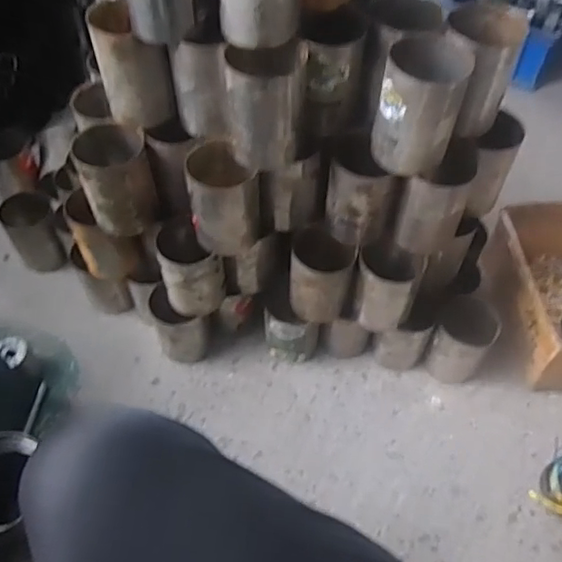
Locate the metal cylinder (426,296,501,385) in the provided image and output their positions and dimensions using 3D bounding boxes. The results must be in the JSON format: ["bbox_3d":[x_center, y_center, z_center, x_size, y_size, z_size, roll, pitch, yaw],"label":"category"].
[{"bbox_3d":[0.285,0.100,0.916,0.085,0.150,0.087,0,56,0],"label":"metal cylinder"}]

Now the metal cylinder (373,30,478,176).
[{"bbox_3d":[0.164,-0.204,0.673,0.090,0.142,0.094,0,56,0],"label":"metal cylinder"}]

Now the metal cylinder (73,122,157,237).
[{"bbox_3d":[-0.220,-0.137,0.783,0.090,0.123,0.087,-13,57,-8],"label":"metal cylinder"}]

